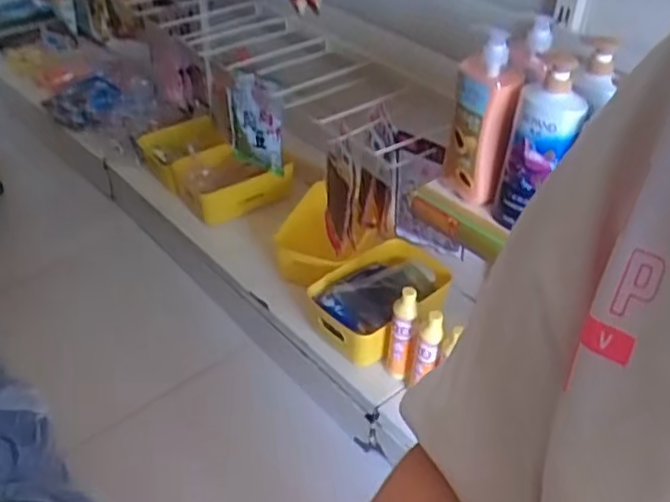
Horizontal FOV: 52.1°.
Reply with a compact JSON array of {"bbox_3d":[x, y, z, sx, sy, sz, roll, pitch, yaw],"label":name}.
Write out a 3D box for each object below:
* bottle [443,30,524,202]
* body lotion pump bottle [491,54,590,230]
[{"bbox_3d":[0.208,-0.182,0.982,0.083,0.237,0.064,10,41,10],"label":"bottle"},{"bbox_3d":[0.279,-0.142,0.930,0.089,0.227,0.070,17,42,17],"label":"body lotion pump bottle"}]

